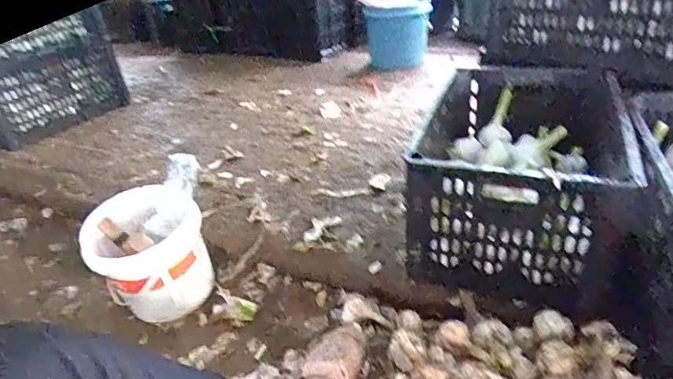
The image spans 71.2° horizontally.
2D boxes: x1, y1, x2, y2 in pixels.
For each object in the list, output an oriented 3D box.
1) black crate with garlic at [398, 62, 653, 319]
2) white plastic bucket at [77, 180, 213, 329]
[{"bbox_3d":[0.325,-0.045,0.856,0.292,0.233,0.477,7,34,20],"label":"black crate with garlic"},{"bbox_3d":[-0.341,0.129,0.881,0.186,0.214,0.202,-4,31,2],"label":"white plastic bucket"}]

